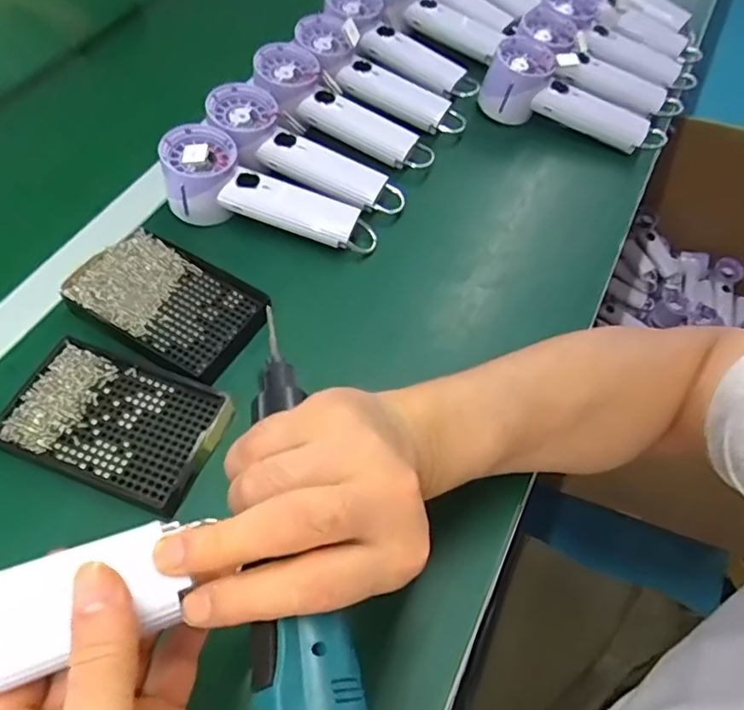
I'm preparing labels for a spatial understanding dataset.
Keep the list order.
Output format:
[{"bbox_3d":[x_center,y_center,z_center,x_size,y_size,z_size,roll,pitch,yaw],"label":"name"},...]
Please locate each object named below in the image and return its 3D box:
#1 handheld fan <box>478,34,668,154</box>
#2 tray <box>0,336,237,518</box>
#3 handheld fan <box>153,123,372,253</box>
[{"bbox_3d":[0.213,-0.269,0.592,0.194,0.053,0.073,19,59,9],"label":"handheld fan"},{"bbox_3d":[-0.178,0.046,0.396,0.140,0.014,0.088,19,59,8],"label":"tray"},{"bbox_3d":[-0.091,-0.136,0.510,0.197,0.057,0.065,21,58,-6],"label":"handheld fan"}]

